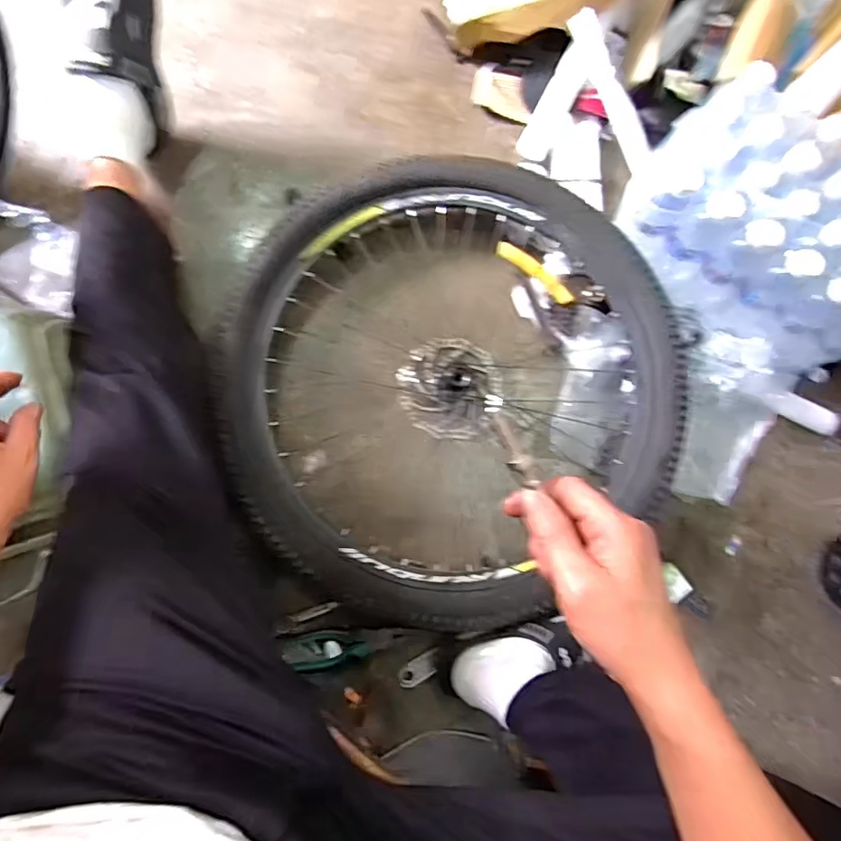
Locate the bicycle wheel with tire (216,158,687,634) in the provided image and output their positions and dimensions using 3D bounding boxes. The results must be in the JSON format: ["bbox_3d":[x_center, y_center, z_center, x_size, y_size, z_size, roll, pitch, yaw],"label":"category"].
[{"bbox_3d":[0.047,-0.039,0.780,0.596,0.123,0.587,1,83,-6],"label":"bicycle wheel with tire"}]

